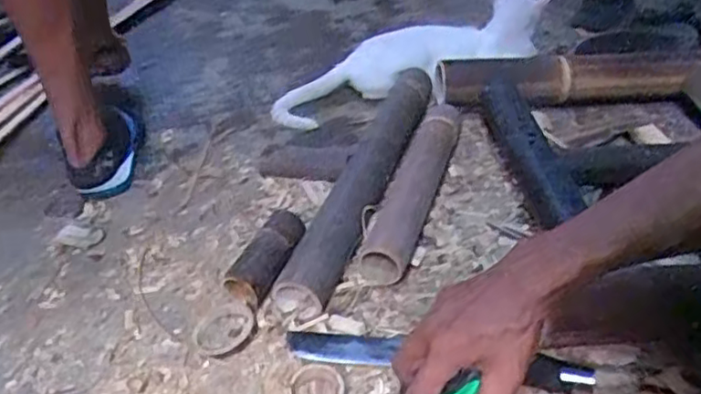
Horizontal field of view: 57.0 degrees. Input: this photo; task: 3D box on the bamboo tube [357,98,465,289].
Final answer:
[{"bbox_3d":[0.094,-0.024,0.934,0.067,0.062,0.392,11,40,15],"label":"bamboo tube"}]

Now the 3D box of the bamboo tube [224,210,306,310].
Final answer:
[{"bbox_3d":[-0.103,0.079,0.819,0.055,0.056,0.135,15,41,20],"label":"bamboo tube"}]

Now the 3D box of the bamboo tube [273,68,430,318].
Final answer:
[{"bbox_3d":[0.020,-0.039,0.933,0.079,0.063,0.523,11,40,15],"label":"bamboo tube"}]

